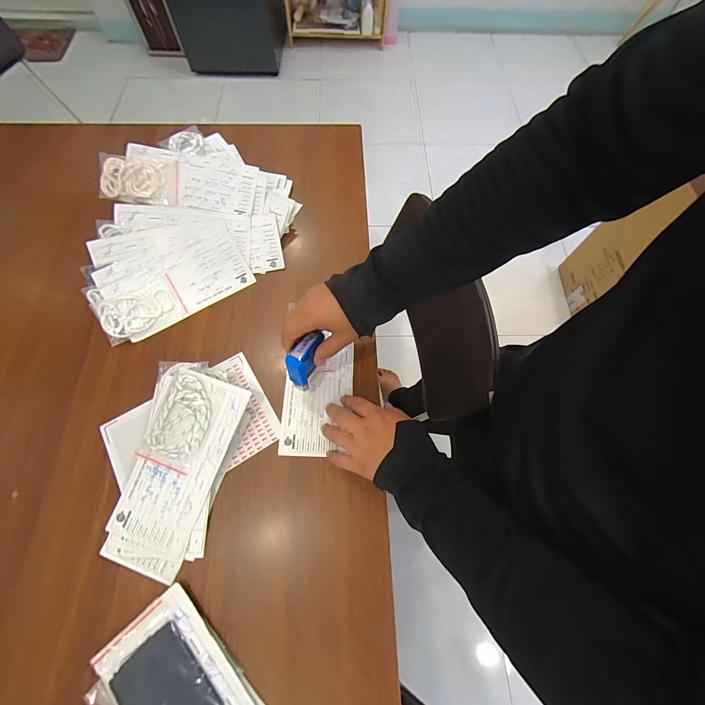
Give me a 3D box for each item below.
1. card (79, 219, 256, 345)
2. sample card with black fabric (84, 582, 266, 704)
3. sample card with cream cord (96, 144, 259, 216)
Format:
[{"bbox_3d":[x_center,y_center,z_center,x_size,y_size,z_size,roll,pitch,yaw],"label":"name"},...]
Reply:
[{"bbox_3d":[-0.283,-0.112,0.495,0.226,0.012,0.117,-30,94,-14],"label":"card"},{"bbox_3d":[-0.162,0.372,0.317,0.226,0.010,0.118,42,72,14],"label":"sample card with black fabric"},{"bbox_3d":[-0.277,-0.277,0.511,0.230,0.013,0.088,7,91,-10],"label":"sample card with cream cord"}]

